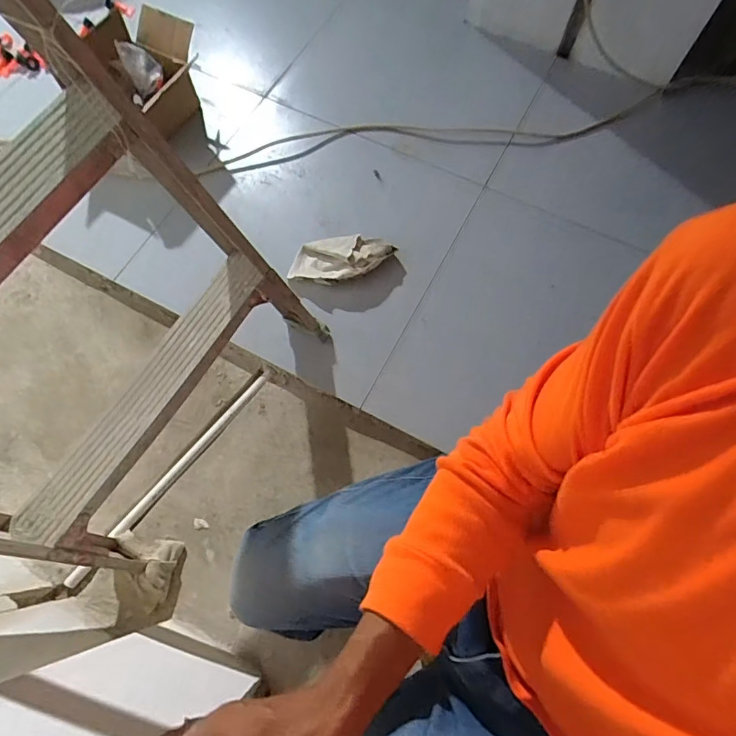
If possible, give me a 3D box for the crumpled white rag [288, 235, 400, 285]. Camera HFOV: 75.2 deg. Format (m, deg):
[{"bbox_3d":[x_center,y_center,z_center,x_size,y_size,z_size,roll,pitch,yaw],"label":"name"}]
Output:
[{"bbox_3d":[-0.054,-0.224,1.015,0.223,0.059,0.102,-6,69,-2],"label":"crumpled white rag"}]

